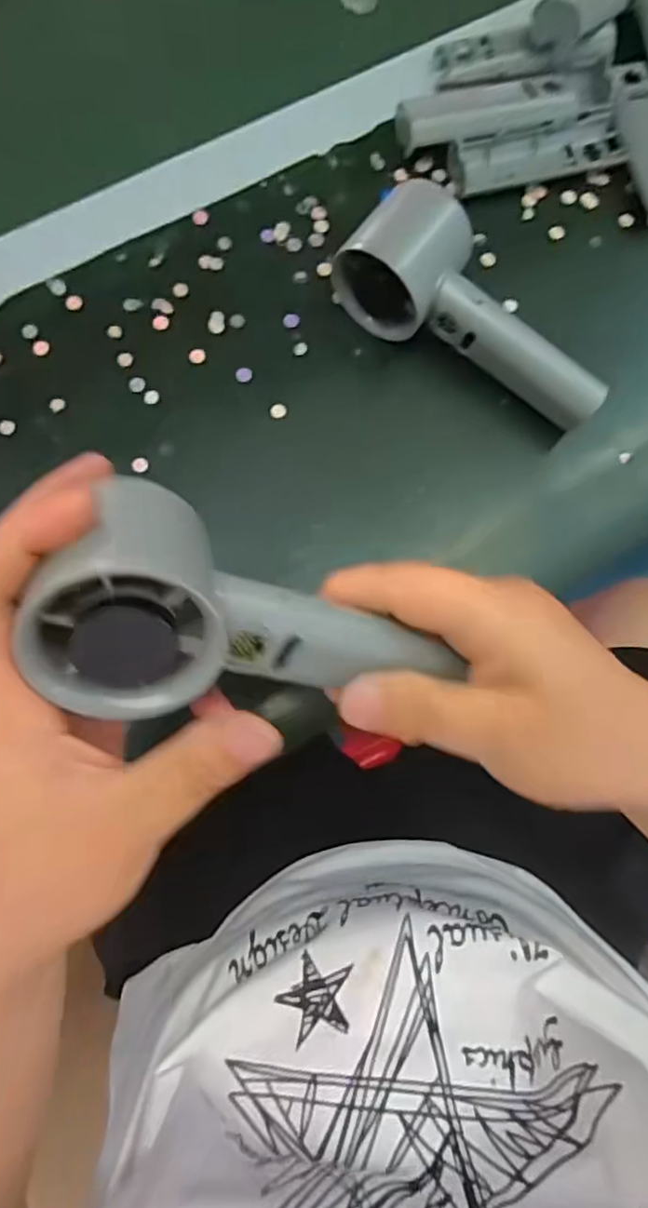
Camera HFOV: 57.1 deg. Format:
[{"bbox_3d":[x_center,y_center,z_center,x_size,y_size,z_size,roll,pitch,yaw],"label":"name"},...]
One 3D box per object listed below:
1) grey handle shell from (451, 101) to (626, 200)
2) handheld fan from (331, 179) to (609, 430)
[{"bbox_3d":[0.127,-0.267,0.351,0.105,0.019,0.031,-18,82,-3],"label":"grey handle shell"},{"bbox_3d":[0.081,-0.148,0.320,0.149,0.050,0.060,44,83,5],"label":"handheld fan"}]

